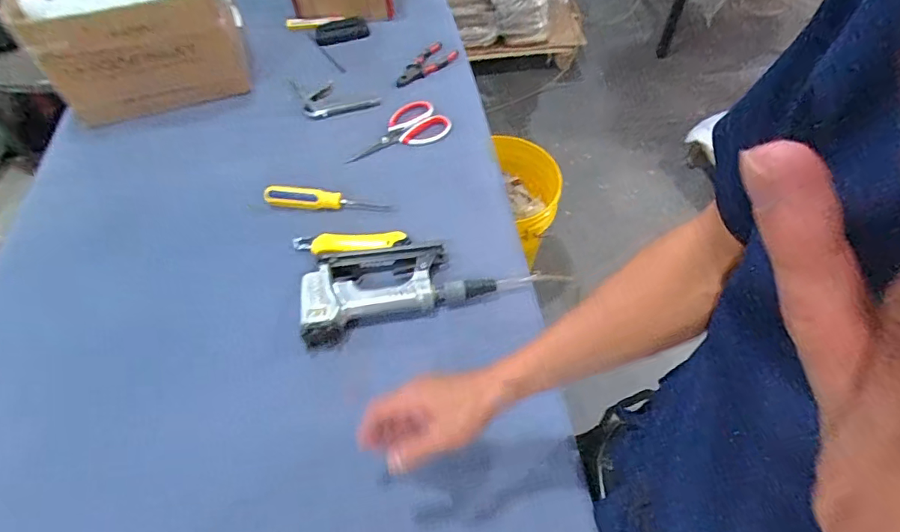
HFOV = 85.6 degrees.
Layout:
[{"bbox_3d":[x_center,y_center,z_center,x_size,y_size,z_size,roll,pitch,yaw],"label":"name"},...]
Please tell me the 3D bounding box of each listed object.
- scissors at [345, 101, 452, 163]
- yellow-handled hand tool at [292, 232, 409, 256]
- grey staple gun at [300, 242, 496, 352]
[{"bbox_3d":[-0.093,-0.231,0.834,0.178,0.011,0.090,-25,71,-13],"label":"scissors"},{"bbox_3d":[-0.145,-0.032,0.693,0.167,0.014,0.037,0,55,1],"label":"yellow-handled hand tool"},{"bbox_3d":[-0.084,0.025,0.663,0.246,0.063,0.124,-16,56,-10],"label":"grey staple gun"}]

